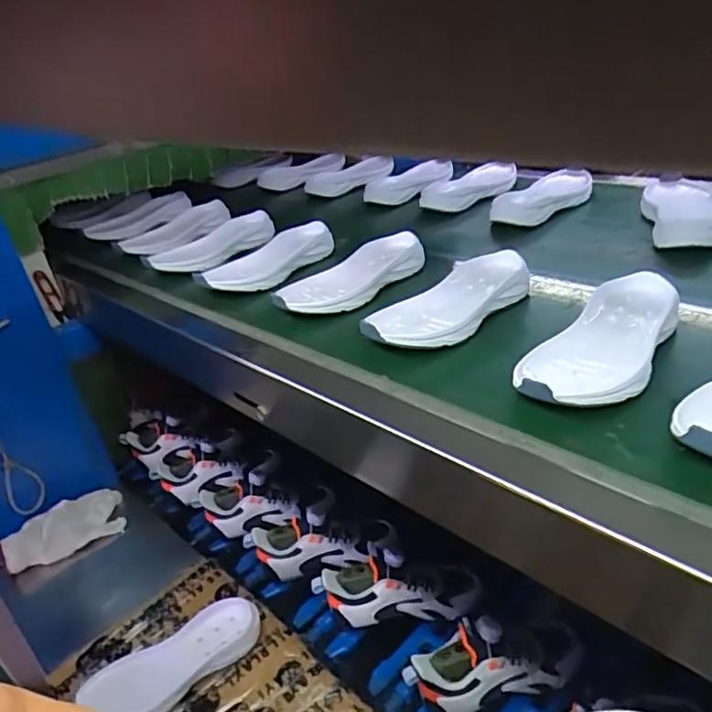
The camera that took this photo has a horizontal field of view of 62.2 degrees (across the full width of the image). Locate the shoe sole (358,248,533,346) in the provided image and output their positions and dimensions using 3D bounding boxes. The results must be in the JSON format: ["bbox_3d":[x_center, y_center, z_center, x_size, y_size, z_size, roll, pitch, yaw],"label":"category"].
[{"bbox_3d":[0.096,-0.056,0.602,0.199,0.031,0.084,-29,38,-30],"label":"shoe sole"}]

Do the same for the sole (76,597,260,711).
[{"bbox_3d":[-0.220,0.374,0.721,0.212,0.032,0.083,-24,36,-23],"label":"sole"}]

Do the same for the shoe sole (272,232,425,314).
[{"bbox_3d":[-0.005,-0.098,0.704,0.204,0.026,0.090,-30,38,-30],"label":"shoe sole"}]

